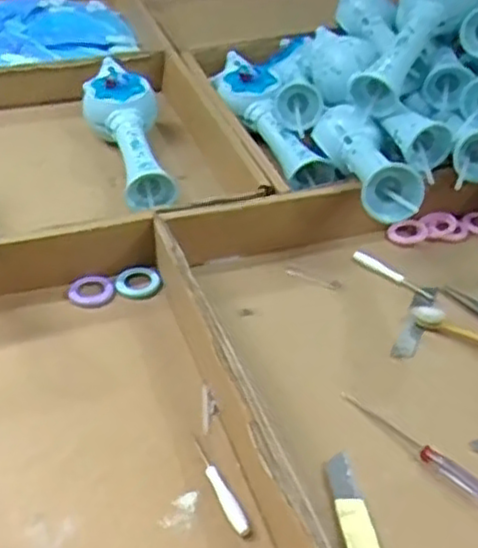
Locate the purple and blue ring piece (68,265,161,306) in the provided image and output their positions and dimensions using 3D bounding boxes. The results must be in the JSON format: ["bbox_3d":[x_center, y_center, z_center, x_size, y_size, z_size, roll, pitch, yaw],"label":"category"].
[{"bbox_3d":[-0.106,0.010,0.633,0.077,0.006,0.040,-7,40,-12],"label":"purple and blue ring piece"}]

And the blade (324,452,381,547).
[{"bbox_3d":[0.072,0.151,0.460,0.021,0.004,0.095,-4,39,-8],"label":"blade"}]

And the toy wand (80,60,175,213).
[{"bbox_3d":[-0.118,-0.152,0.776,0.074,0.054,0.228,-8,40,-12],"label":"toy wand"}]

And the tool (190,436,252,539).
[{"bbox_3d":[-0.015,0.133,0.478,0.010,0.008,0.083,-16,42,-21],"label":"tool"}]

